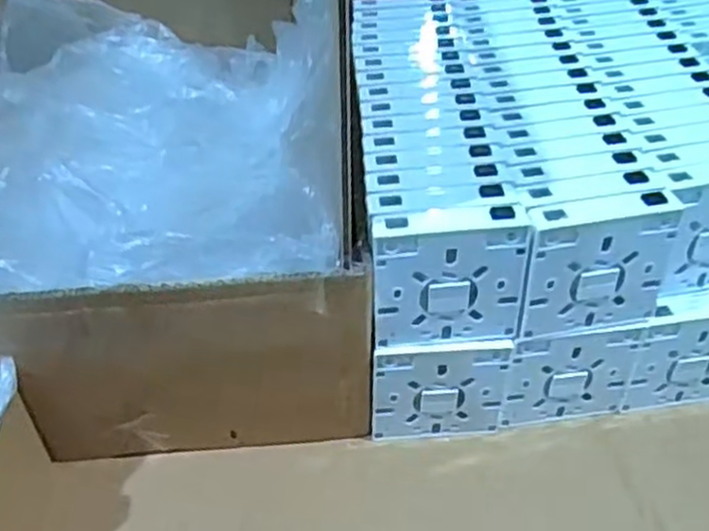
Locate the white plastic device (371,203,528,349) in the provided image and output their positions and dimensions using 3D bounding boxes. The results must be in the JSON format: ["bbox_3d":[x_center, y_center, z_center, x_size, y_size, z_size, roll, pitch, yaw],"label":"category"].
[{"bbox_3d":[0.054,0.008,0.422,0.086,0.085,0.018,-4,38,-3],"label":"white plastic device"}]

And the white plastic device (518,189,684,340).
[{"bbox_3d":[0.141,0.001,0.429,0.087,0.087,0.018,-7,39,-6],"label":"white plastic device"}]

